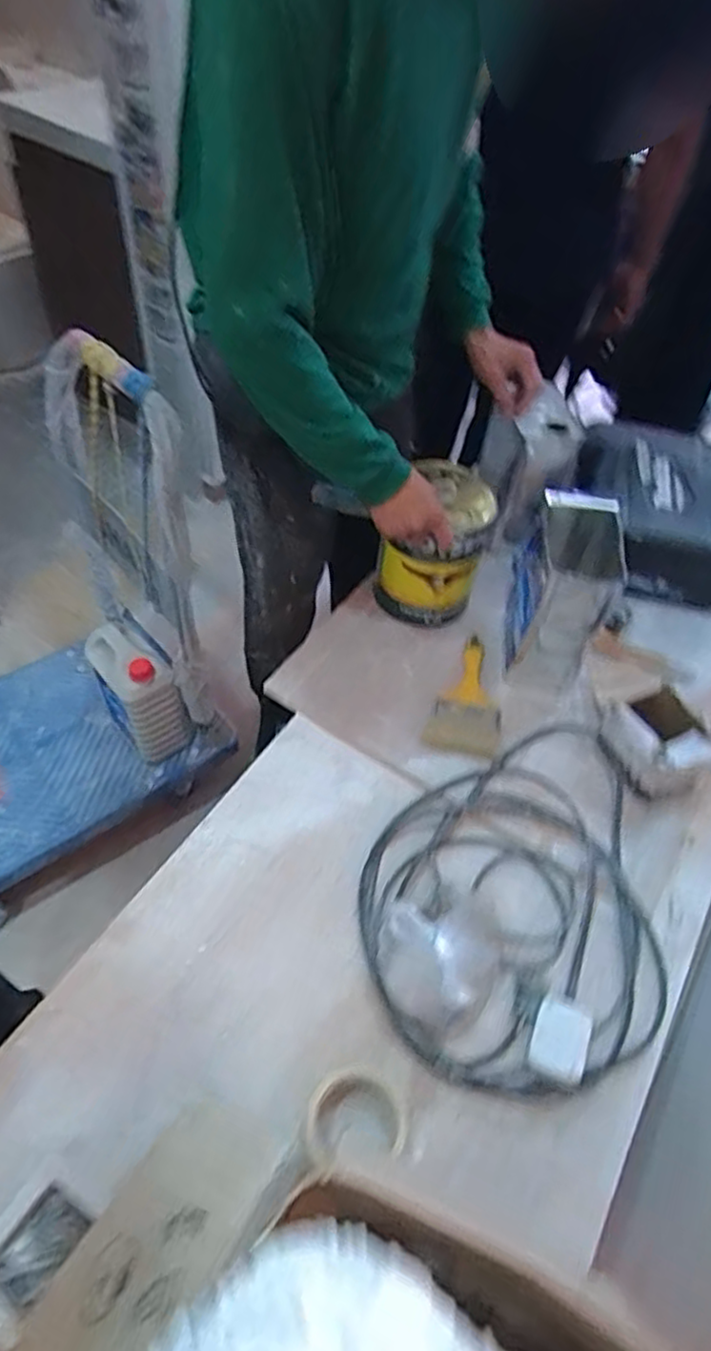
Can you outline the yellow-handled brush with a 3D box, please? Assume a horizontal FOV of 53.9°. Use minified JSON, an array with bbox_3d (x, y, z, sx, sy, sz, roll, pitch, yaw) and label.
[{"bbox_3d":[0.185,0.034,1.075,0.103,0.027,0.215,19,53,10],"label":"yellow-handled brush"}]

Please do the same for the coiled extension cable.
[{"bbox_3d":[0.195,0.266,0.884,0.392,0.066,0.452,-6,54,-4],"label":"coiled extension cable"}]

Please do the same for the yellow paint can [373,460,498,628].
[{"bbox_3d":[0.133,-0.204,1.146,0.140,0.214,0.176,23,53,13],"label":"yellow paint can"}]

